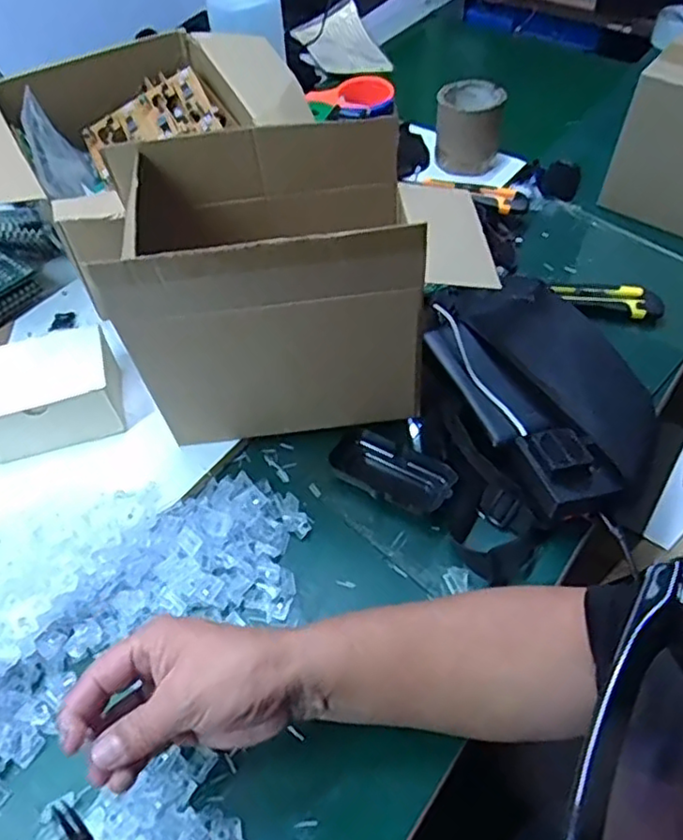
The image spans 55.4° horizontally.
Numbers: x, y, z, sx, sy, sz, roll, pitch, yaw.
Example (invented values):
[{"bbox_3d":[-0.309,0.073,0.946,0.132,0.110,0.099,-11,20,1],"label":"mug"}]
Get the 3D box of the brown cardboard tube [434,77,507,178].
[{"bbox_3d":[0.164,-0.378,0.844,0.082,0.094,0.085,8,52,8],"label":"brown cardboard tube"}]

